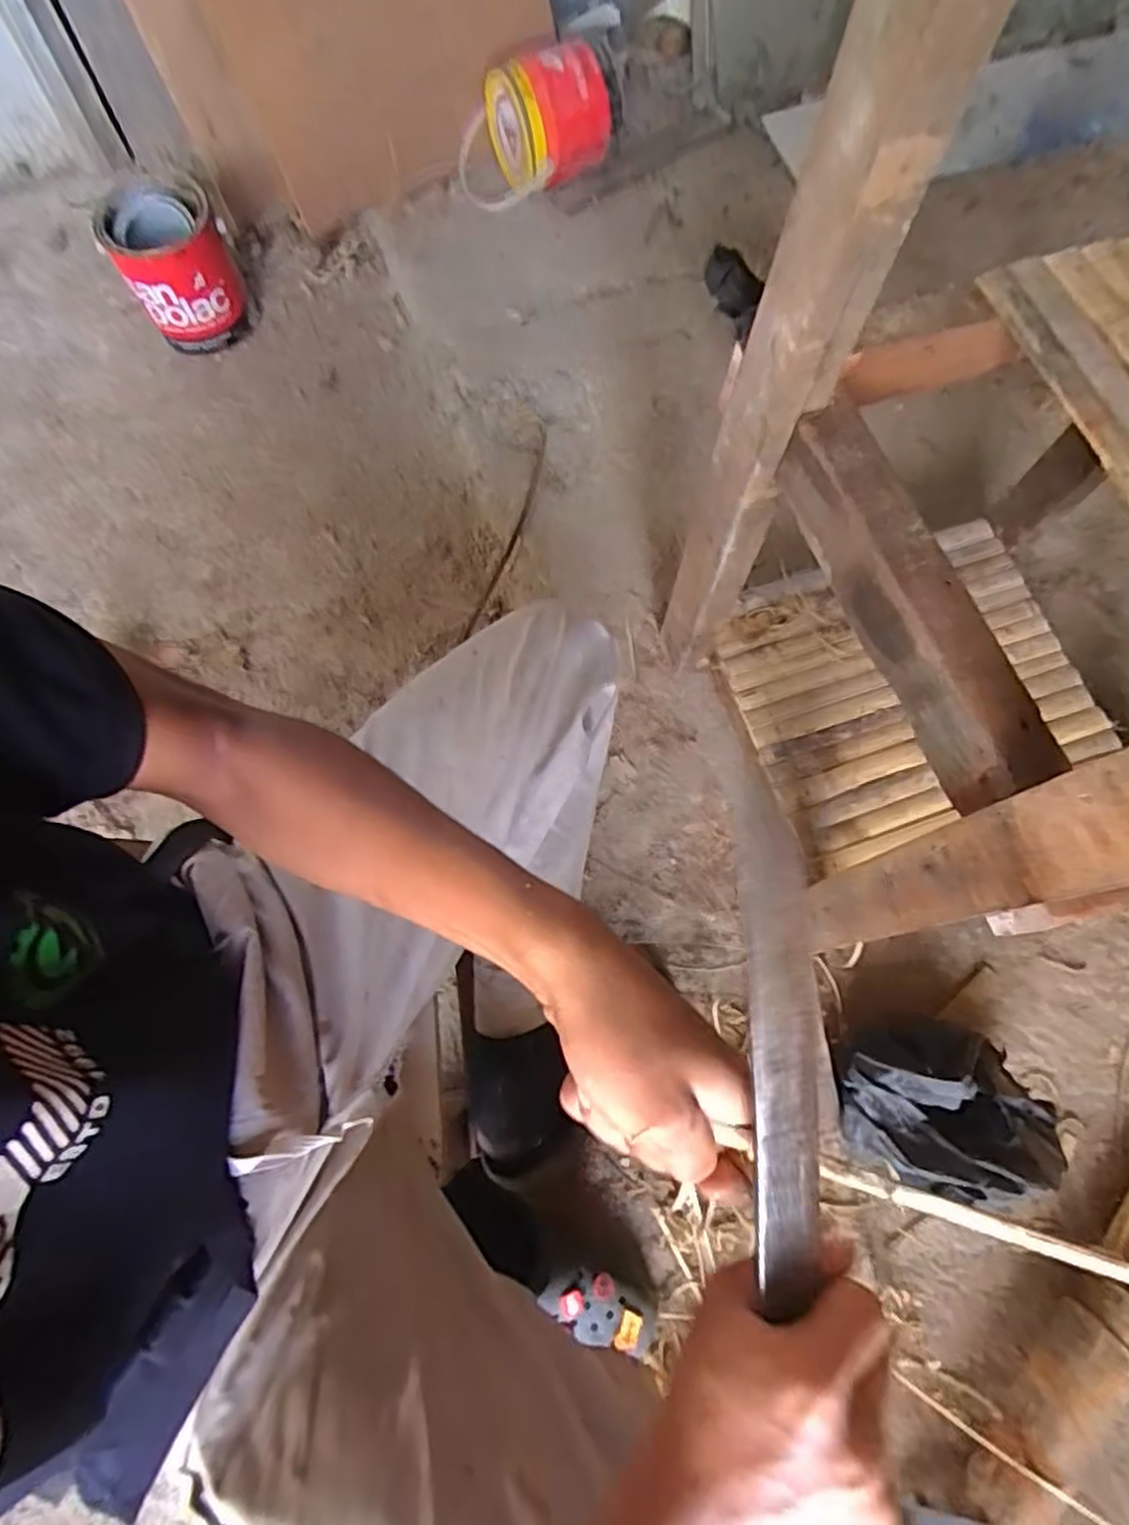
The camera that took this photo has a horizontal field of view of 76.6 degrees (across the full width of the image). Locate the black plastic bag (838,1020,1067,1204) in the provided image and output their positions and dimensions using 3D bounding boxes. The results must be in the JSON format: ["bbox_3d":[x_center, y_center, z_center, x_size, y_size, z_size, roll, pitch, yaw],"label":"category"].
[{"bbox_3d":[0.354,0.333,0.677,0.176,0.091,0.156,0,72,-1],"label":"black plastic bag"}]

